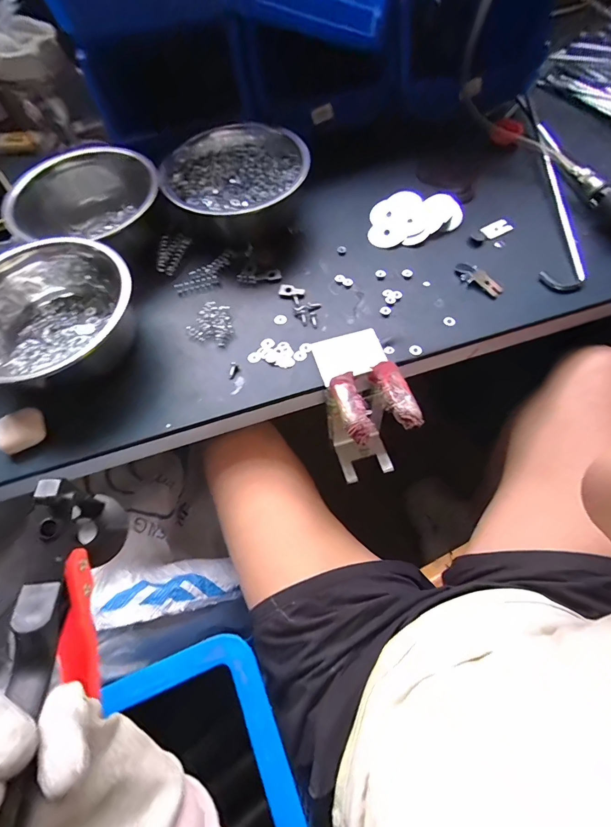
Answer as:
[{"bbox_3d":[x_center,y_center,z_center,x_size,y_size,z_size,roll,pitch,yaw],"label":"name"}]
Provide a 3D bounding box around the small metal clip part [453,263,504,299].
[{"bbox_3d":[0.215,-0.168,0.457,0.027,0.007,0.064,-37,68,-14],"label":"small metal clip part"}]

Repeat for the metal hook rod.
[{"bbox_3d":[0.334,-0.319,0.508,0.048,0.010,0.361,3,70,9],"label":"metal hook rod"}]

